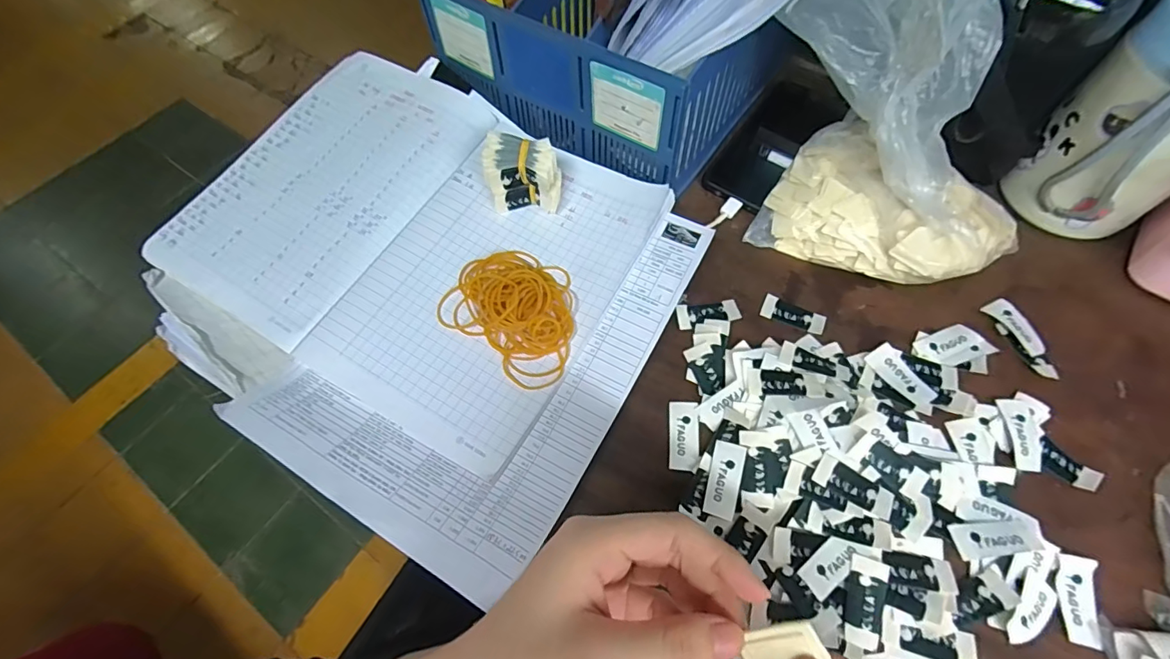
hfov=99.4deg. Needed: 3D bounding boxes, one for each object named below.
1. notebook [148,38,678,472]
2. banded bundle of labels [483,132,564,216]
[{"bbox_3d":[-0.135,-0.082,0.381,0.330,0.024,0.245,27,67,15],"label":"notebook"},{"bbox_3d":[-0.046,-0.118,0.376,0.056,0.047,0.041,-3,66,-3],"label":"banded bundle of labels"}]

